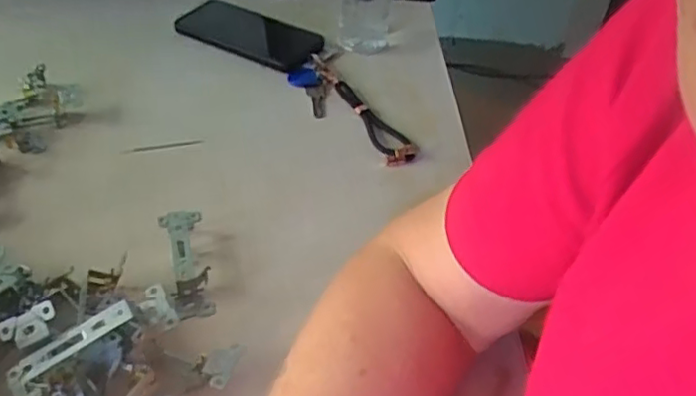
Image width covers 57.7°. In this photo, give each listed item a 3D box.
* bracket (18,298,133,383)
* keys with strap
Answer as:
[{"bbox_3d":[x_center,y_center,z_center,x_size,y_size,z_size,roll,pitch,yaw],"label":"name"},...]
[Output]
[{"bbox_3d":[-0.159,0.083,0.369,0.069,0.004,0.013,-32,79,-8],"label":"bracket"},{"bbox_3d":[-0.005,-0.099,0.642,0.075,0.014,0.208,-11,45,-18],"label":"keys with strap"}]

